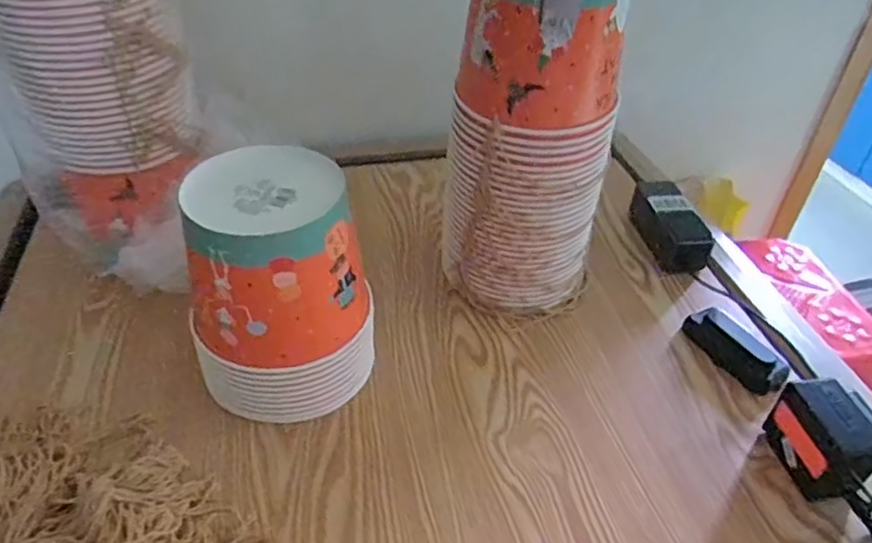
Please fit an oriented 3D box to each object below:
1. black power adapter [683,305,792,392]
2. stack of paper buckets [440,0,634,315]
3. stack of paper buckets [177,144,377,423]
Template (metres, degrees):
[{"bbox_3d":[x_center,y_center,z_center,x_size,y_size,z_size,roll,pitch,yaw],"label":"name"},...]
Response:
[{"bbox_3d":[0.308,0.077,0.663,0.041,0.034,0.112,-17,44,-23],"label":"black power adapter"},{"bbox_3d":[0.095,-0.131,0.648,0.161,0.356,0.135,7,40,3],"label":"stack of paper buckets"},{"bbox_3d":[-0.132,0.011,0.578,0.146,0.208,0.142,1,40,-3],"label":"stack of paper buckets"}]

